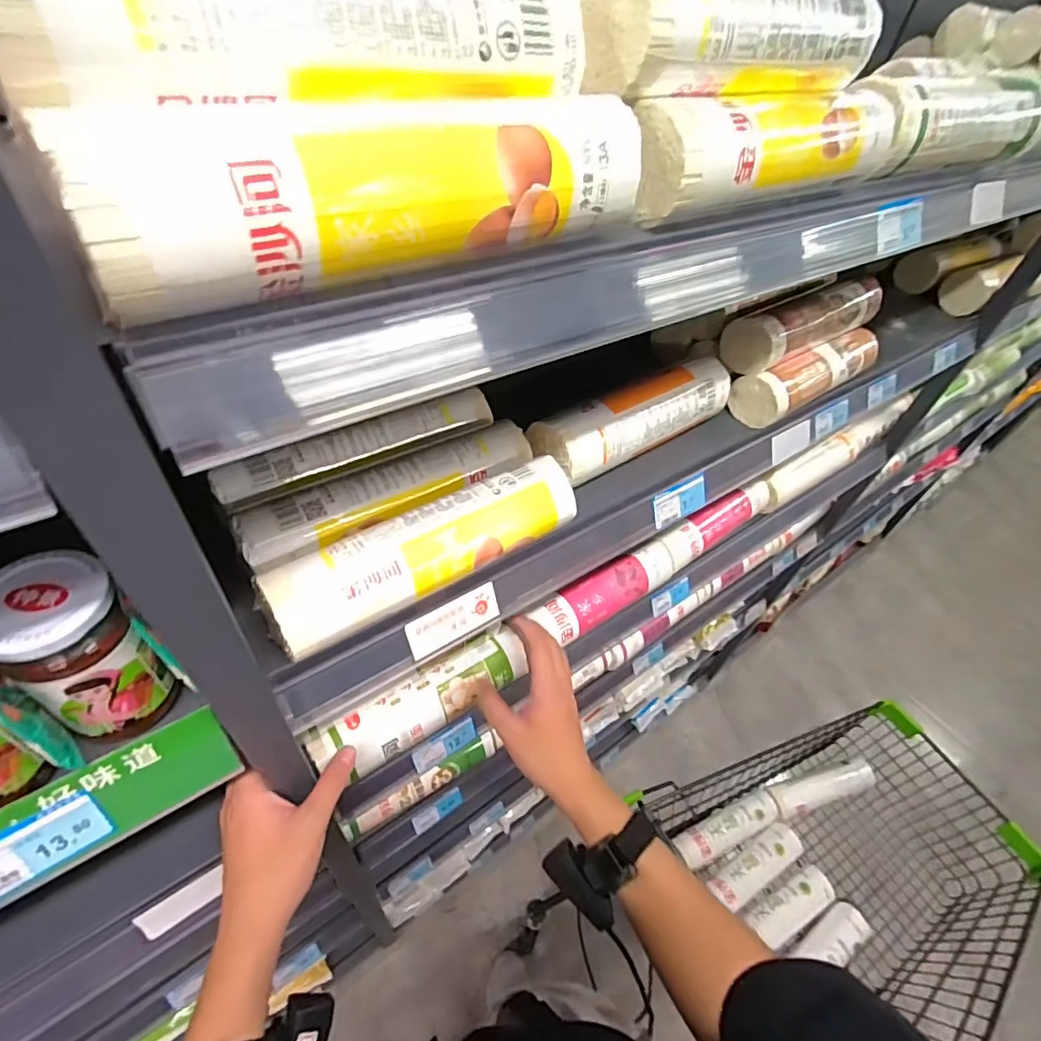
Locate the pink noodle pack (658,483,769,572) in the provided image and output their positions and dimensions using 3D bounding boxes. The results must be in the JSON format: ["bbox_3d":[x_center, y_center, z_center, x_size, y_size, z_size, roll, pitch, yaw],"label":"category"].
[{"bbox_3d":[0.288,0.000,0.807,0.242,0.047,0.050,-28,57,-29],"label":"pink noodle pack"}]

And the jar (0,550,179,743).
[{"bbox_3d":[-0.241,0.073,0.302,0.056,0.112,0.055,4,47,-4],"label":"jar"}]

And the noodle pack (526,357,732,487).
[{"bbox_3d":[0.120,-0.103,0.548,0.244,0.054,0.061,-26,55,-27],"label":"noodle pack"}]

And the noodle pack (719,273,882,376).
[{"bbox_3d":[0.340,-0.234,0.642,0.237,0.060,0.062,-24,55,-26],"label":"noodle pack"}]

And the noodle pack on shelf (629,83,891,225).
[{"bbox_3d":[0.168,-0.242,0.354,0.250,0.049,0.045,-28,56,-28],"label":"noodle pack on shelf"}]

